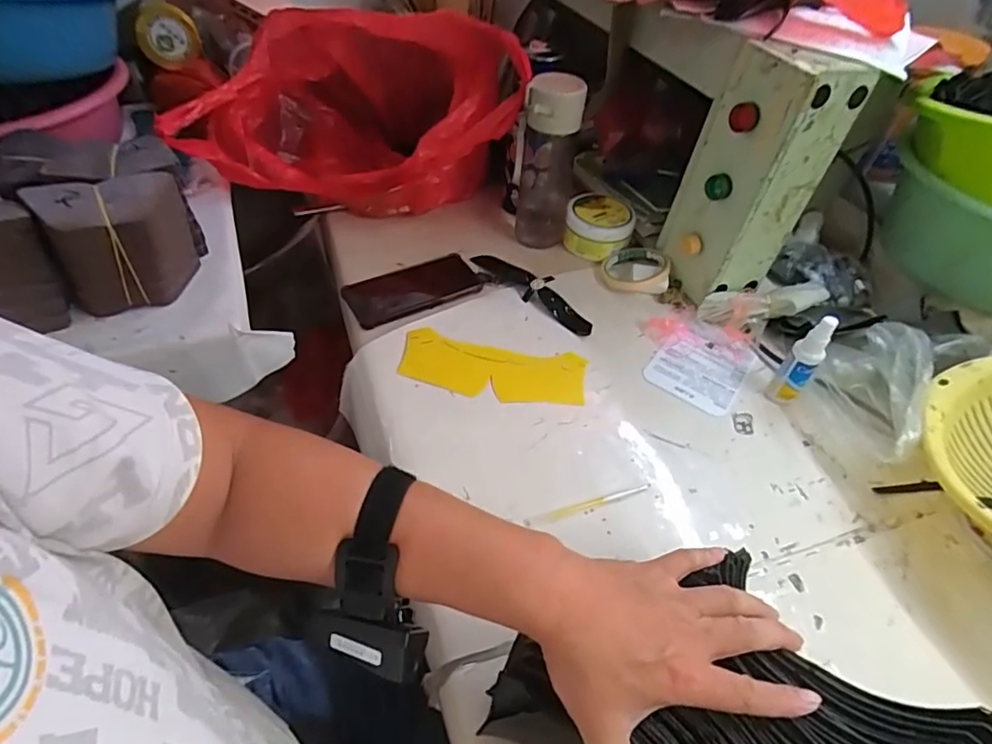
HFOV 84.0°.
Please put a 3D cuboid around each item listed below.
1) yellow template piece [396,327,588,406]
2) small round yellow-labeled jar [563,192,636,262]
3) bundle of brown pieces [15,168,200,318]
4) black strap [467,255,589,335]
[{"bbox_3d":[-0.006,-0.003,0.647,0.216,0.006,0.088,10,47,5],"label":"yellow template piece"},{"bbox_3d":[0.161,-0.230,0.858,0.102,0.057,0.127,10,46,7],"label":"small round yellow-labeled jar"},{"bbox_3d":[-0.420,-0.146,0.629,0.138,0.127,0.112,-22,53,-23],"label":"bundle of brown pieces"},{"bbox_3d":[0.046,-0.118,0.740,0.041,0.023,0.228,-28,53,-26],"label":"black strap"}]

